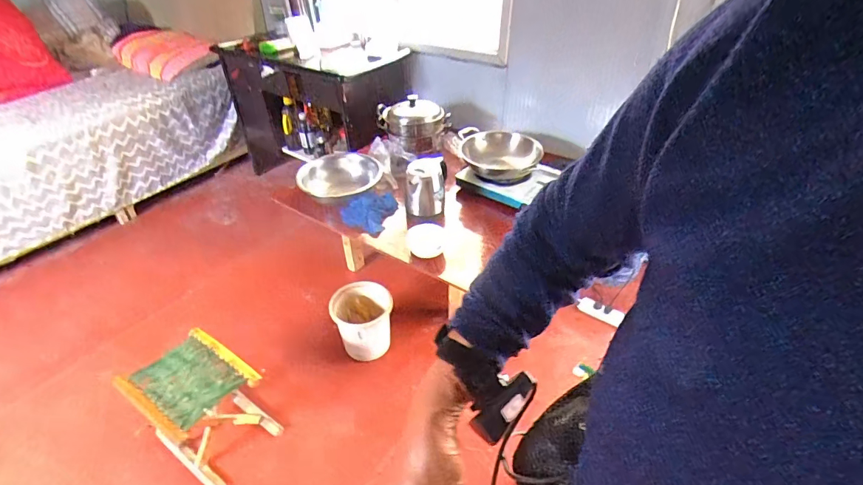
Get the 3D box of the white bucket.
[{"bbox_3d":[-0.241,0.288,1.519,0.205,0.237,0.181,-15,39,-13],"label":"white bucket"}]

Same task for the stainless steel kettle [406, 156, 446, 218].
[{"bbox_3d":[-0.020,-0.185,1.507,0.140,0.200,0.131,-2,38,3],"label":"stainless steel kettle"}]

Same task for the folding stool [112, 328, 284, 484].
[{"bbox_3d":[-0.647,0.472,1.225,0.289,0.296,0.255,23,43,26],"label":"folding stool"}]

